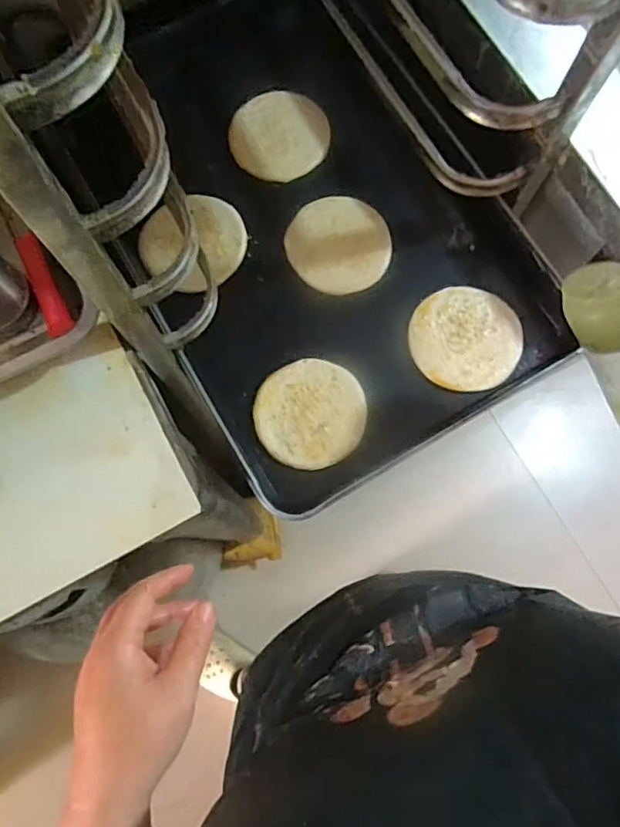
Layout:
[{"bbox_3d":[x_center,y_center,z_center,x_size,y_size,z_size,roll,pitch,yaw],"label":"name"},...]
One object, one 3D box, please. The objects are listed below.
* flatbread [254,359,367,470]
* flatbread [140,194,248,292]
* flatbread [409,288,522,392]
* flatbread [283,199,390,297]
[{"bbox_3d":[0.000,0.000,0.603,0.116,0.012,0.116,0,77,0],"label":"flatbread"},{"bbox_3d":[-0.135,-0.196,0.642,0.120,0.015,0.109,-13,77,-3],"label":"flatbread"},{"bbox_3d":[0.173,-0.083,0.616,0.118,0.008,0.116,0,77,0],"label":"flatbread"},{"bbox_3d":[0.034,-0.199,0.648,0.115,0.018,0.125,-32,79,-7],"label":"flatbread"}]

